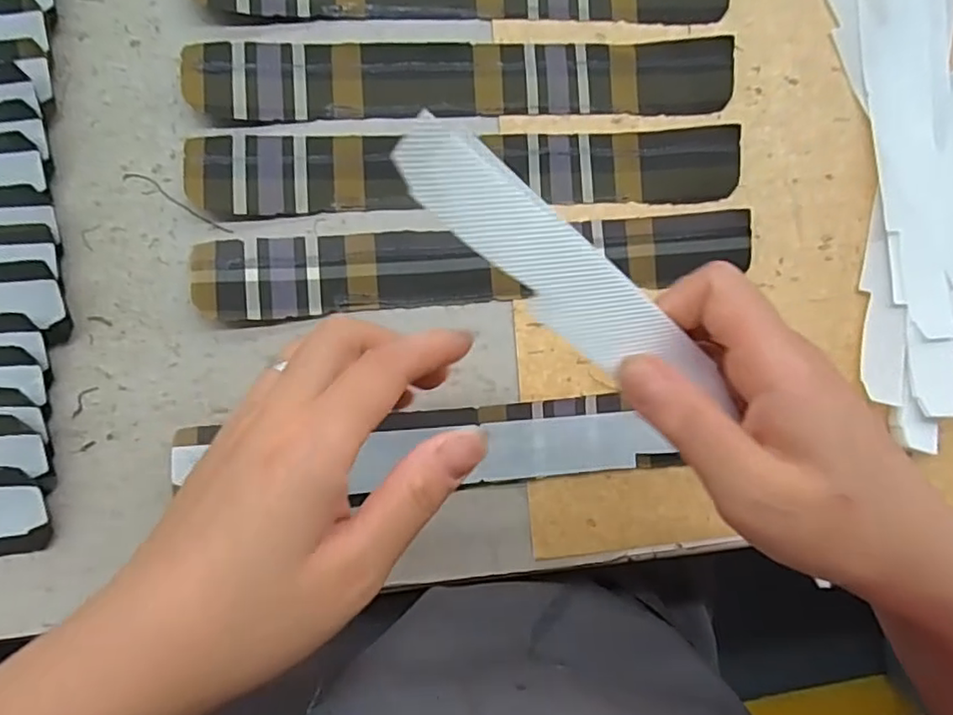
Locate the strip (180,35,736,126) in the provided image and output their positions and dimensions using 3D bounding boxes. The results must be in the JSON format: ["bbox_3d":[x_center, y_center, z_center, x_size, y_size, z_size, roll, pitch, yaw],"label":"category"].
[{"bbox_3d":[0.001,-0.133,0.293,0.259,0.007,0.036,-5,89,-9],"label":"strip"}]

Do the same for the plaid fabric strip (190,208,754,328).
[{"bbox_3d":[0.007,-0.045,0.289,0.261,0.007,0.037,-6,89,-9],"label":"plaid fabric strip"}]

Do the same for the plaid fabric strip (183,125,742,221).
[{"bbox_3d":[0.002,-0.089,0.291,0.260,0.006,0.036,-4,89,-9],"label":"plaid fabric strip"}]

